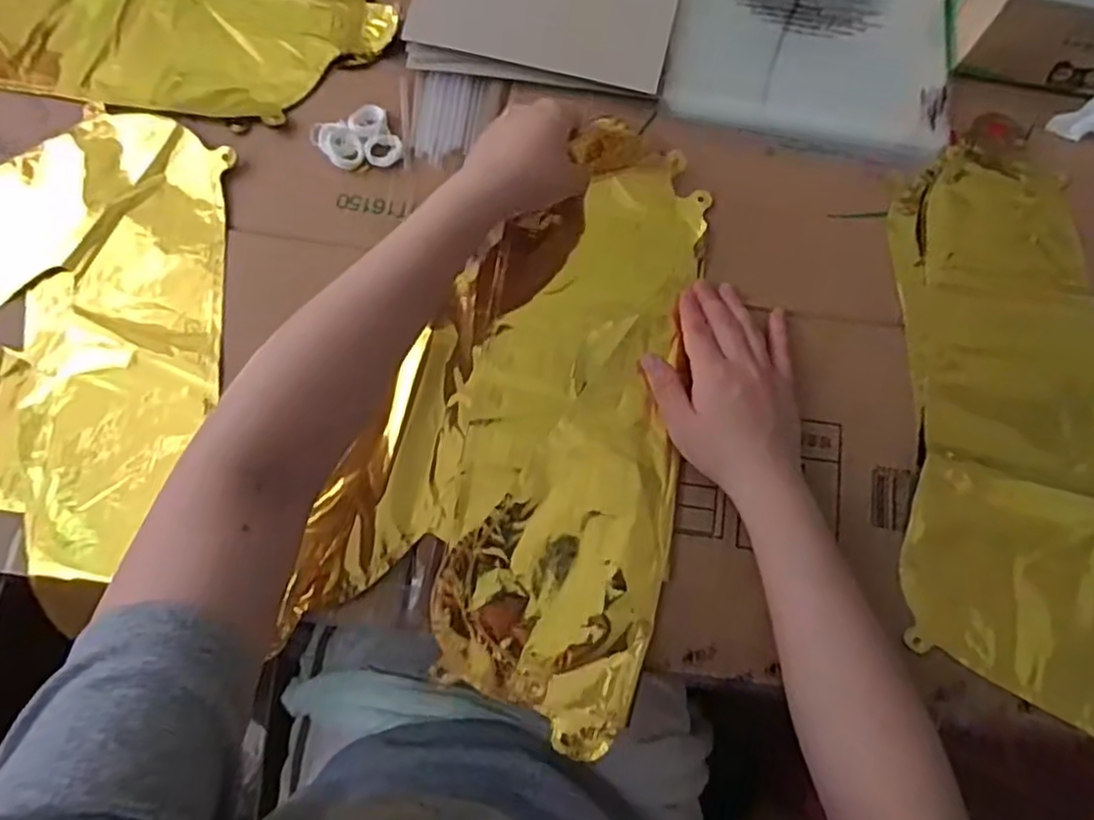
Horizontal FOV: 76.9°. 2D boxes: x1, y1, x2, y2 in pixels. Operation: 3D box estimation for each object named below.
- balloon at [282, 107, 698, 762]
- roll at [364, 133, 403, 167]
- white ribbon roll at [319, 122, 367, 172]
[{"bbox_3d":[-0.001,-0.003,0.457,0.212,0.031,0.387,19,75,4],"label":"balloon"},{"bbox_3d":[-0.117,-0.187,0.494,0.027,0.008,0.021,-23,77,-7],"label":"roll"},{"bbox_3d":[-0.149,-0.191,0.492,0.026,0.008,0.042,-39,79,-11],"label":"white ribbon roll"}]

